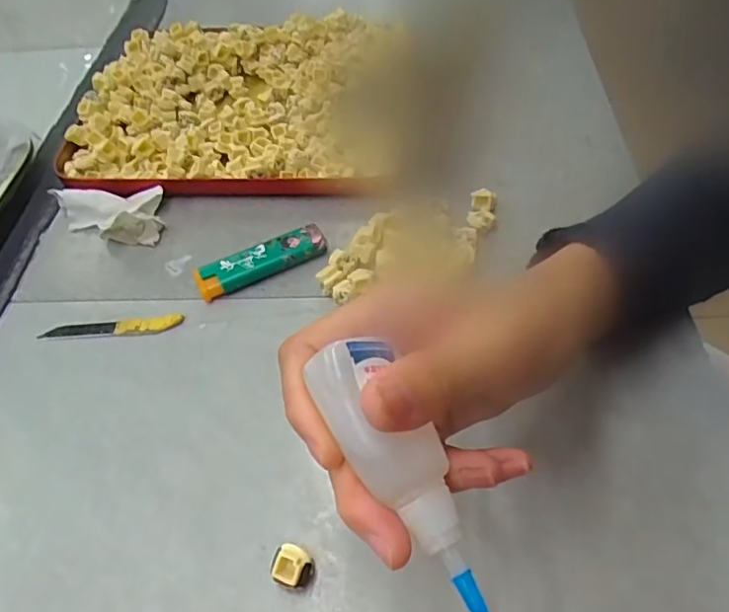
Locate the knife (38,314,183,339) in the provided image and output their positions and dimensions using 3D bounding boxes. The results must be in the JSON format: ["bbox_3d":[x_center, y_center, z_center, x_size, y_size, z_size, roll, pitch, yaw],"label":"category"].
[{"bbox_3d":[-0.145,0.013,0.323,0.081,0.004,0.011,-4,53,2],"label":"knife"}]

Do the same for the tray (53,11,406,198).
[{"bbox_3d":[-0.089,-0.157,0.433,0.242,0.030,0.195,1,53,6],"label":"tray"}]

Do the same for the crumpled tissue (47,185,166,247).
[{"bbox_3d":[-0.168,-0.059,0.370,0.072,0.019,0.041,-5,53,2],"label":"crumpled tissue"}]

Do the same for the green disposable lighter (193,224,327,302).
[{"bbox_3d":[-0.062,-0.026,0.341,0.077,0.014,0.020,-24,55,-13],"label":"green disposable lighter"}]

